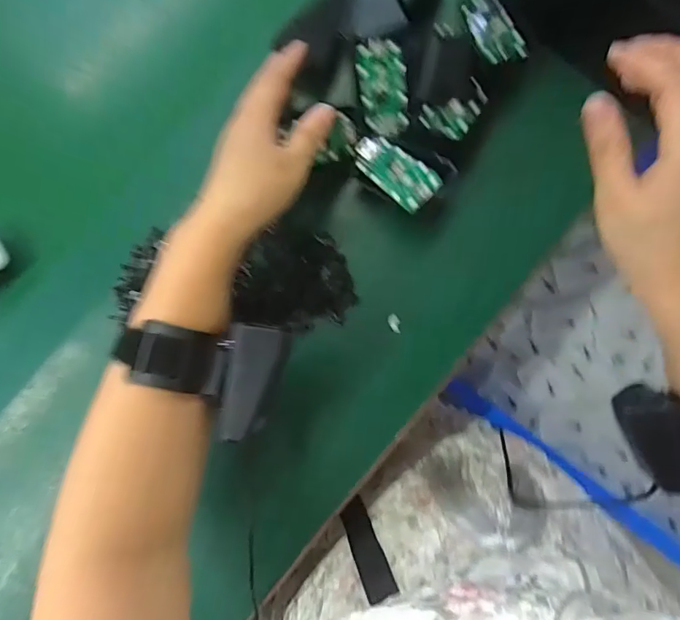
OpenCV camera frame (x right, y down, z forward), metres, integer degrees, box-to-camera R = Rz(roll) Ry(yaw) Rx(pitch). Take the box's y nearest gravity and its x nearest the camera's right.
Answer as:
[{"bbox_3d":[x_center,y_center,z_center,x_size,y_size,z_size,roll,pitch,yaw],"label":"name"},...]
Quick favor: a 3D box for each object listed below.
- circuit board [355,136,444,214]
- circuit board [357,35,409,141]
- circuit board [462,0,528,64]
[{"bbox_3d":[0.040,-0.102,0.346,0.031,0.006,0.070,-43,69,-2],"label":"circuit board"},{"bbox_3d":[0.033,-0.166,0.355,0.034,0.004,0.066,-10,103,1],"label":"circuit board"},{"bbox_3d":[0.115,-0.211,0.355,0.033,0.007,0.060,-20,74,-2],"label":"circuit board"}]

